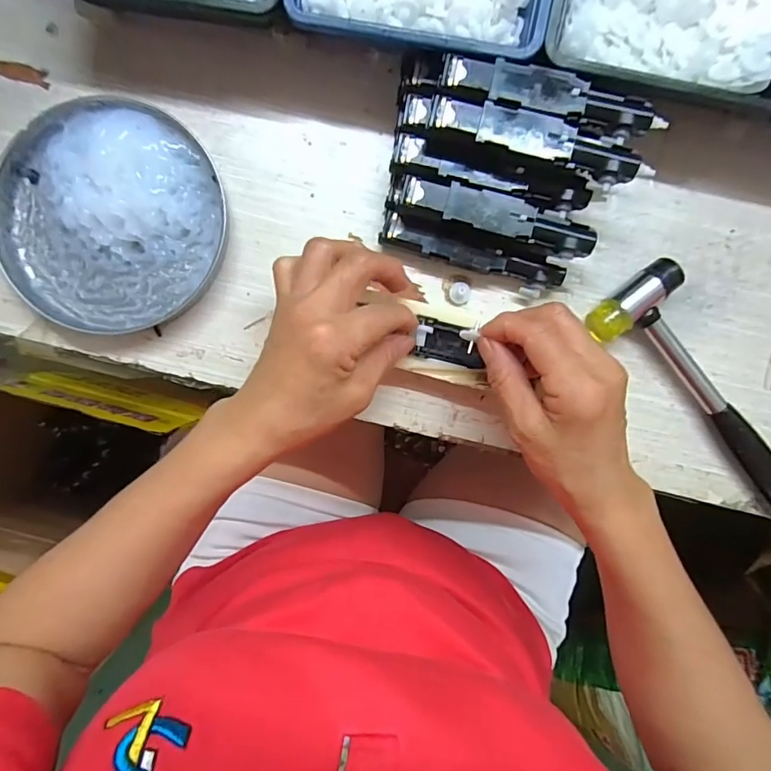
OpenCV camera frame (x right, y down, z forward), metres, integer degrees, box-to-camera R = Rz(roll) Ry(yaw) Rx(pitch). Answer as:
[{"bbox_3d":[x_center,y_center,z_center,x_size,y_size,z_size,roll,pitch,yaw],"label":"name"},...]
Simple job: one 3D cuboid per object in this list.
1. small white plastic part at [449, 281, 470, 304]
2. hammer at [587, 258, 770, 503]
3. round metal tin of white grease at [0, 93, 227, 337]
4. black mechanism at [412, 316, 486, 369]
[{"bbox_3d":[0.049,-0.061,0.321,0.013,0.008,0.013,4,92,-1],"label":"small white plastic part"},{"bbox_3d":[0.227,0.025,0.320,0.060,0.022,0.229,-39,92,1],"label":"hammer"},{"bbox_3d":[-0.178,-0.109,0.314,0.137,0.022,0.142,0,92,-1],"label":"round metal tin of white grease"},{"bbox_3d":[0.041,-0.027,0.310,0.042,0.015,0.025,11,92,-1],"label":"black mechanism"}]

